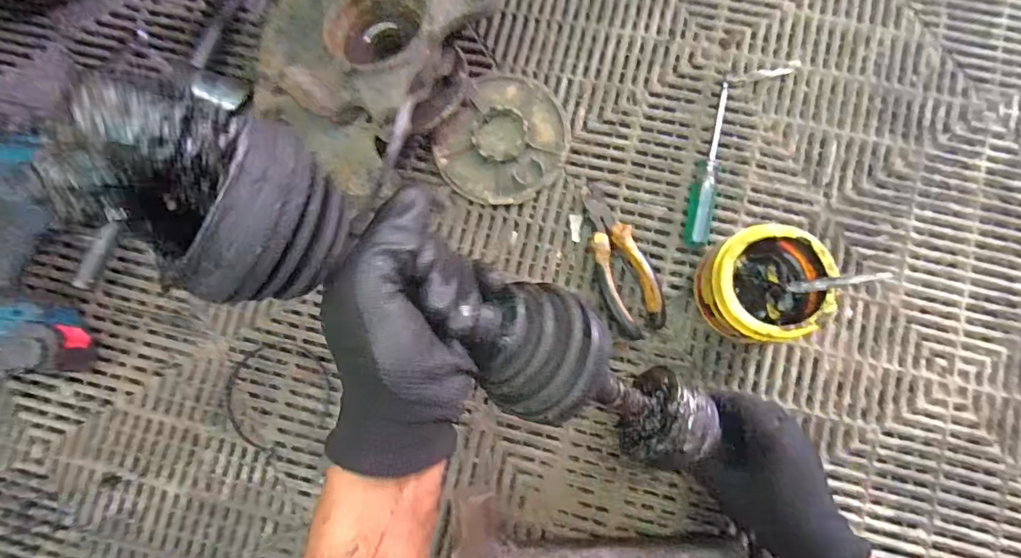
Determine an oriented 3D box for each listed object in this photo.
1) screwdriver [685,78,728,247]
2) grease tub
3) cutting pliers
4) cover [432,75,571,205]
[{"bbox_3d":[0.200,-0.114,0.520,0.028,0.024,0.169,9,84,5],"label":"screwdriver"},{"bbox_3d":[0.236,0.005,0.484,0.107,0.072,0.100,0,84,4],"label":"grease tub"},{"bbox_3d":[0.106,-0.017,0.519,0.054,0.023,0.151,-25,83,1],"label":"cutting pliers"},{"bbox_3d":[-0.006,-0.145,0.541,0.125,0.020,0.134,0,84,4],"label":"cover"}]

